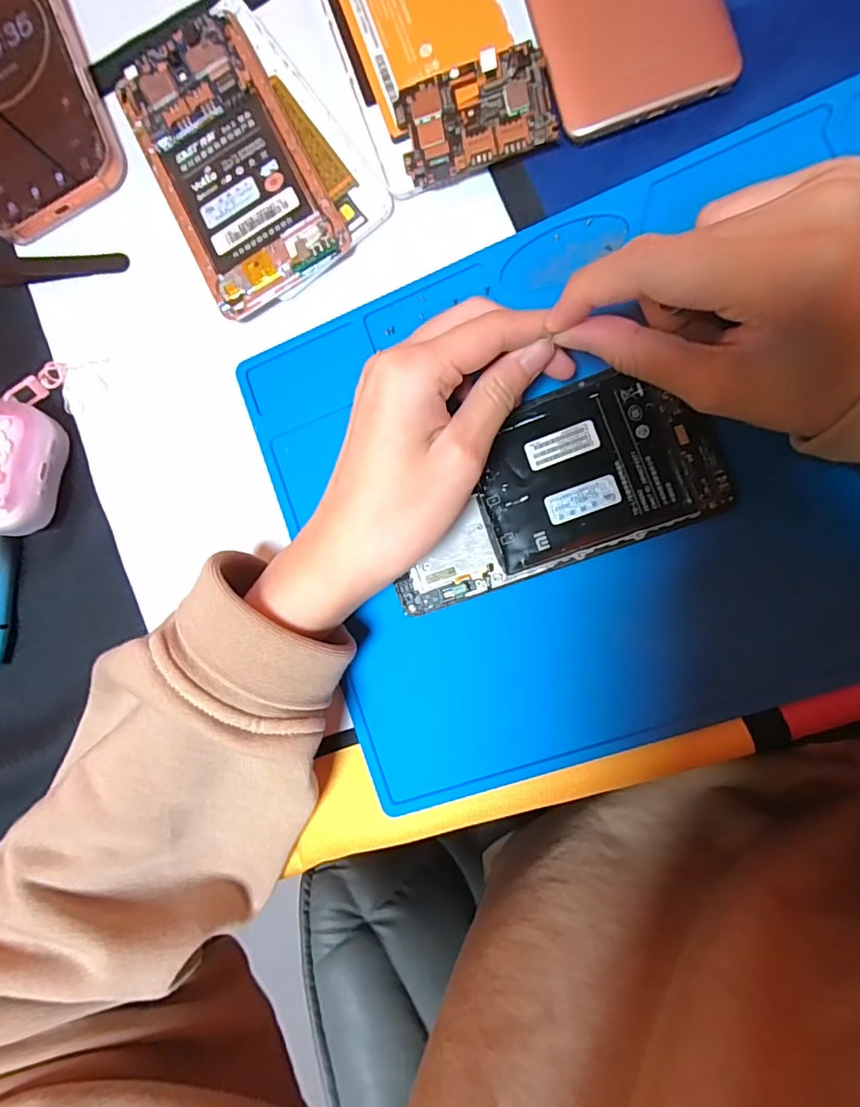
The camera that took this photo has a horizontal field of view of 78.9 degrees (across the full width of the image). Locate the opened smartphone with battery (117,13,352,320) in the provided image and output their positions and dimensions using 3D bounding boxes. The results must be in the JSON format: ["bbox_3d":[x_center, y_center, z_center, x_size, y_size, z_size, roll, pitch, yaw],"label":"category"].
[{"bbox_3d":[-0.096,-0.189,0.253,0.067,0.011,0.136,-27,85,9],"label":"opened smartphone with battery"}]

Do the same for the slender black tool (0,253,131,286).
[{"bbox_3d":[-0.223,-0.153,0.279,0.130,0.009,0.016,1,89,10],"label":"slender black tool"}]

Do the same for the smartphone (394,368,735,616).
[{"bbox_3d":[0.048,-0.029,0.228,0.142,0.004,0.070,-20,86,9],"label":"smartphone"}]

